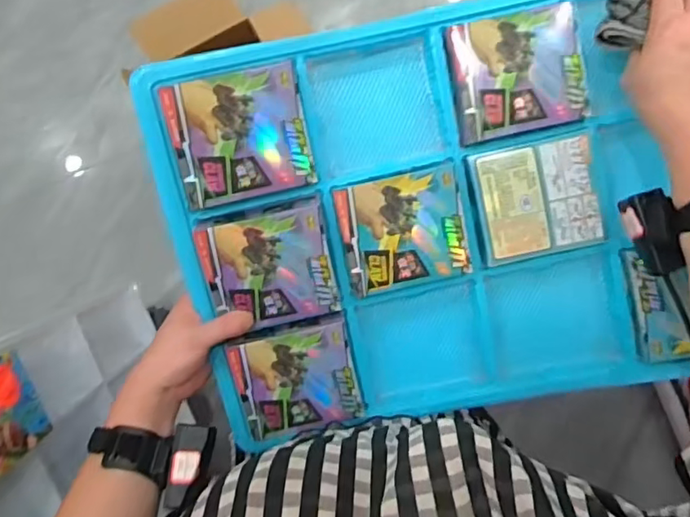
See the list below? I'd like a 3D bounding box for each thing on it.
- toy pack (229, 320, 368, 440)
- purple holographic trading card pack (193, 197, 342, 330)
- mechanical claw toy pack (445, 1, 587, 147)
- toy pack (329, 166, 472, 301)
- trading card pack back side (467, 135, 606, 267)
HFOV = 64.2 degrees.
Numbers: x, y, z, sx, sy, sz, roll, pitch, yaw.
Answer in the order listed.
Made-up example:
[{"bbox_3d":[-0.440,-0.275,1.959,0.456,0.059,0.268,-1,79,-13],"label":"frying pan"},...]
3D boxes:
[{"bbox_3d":[-0.045,0.117,0.529,0.111,0.015,0.101,-13,107,-2],"label":"toy pack"},{"bbox_3d":[-0.069,0.009,0.507,0.112,0.028,0.105,-10,110,-1],"label":"purple holographic trading card pack"},{"bbox_3d":[0.155,-0.167,0.497,0.112,0.017,0.104,-12,91,1],"label":"mechanical claw toy pack"},{"bbox_3d":[0.053,-0.025,0.505,0.112,0.023,0.100,-13,91,1],"label":"toy pack"},{"bbox_3d":[0.177,-0.053,0.507,0.109,0.011,0.099,-11,91,1],"label":"trading card pack back side"}]

